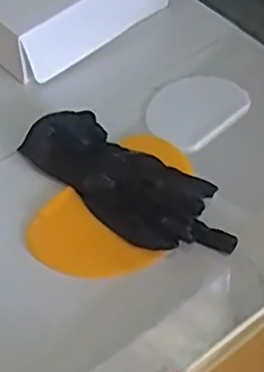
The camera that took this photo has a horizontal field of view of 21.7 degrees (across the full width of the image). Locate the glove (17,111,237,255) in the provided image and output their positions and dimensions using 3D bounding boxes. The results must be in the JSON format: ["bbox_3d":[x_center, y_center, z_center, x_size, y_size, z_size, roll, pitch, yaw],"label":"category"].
[{"bbox_3d":[-0.004,-0.004,0.556,0.188,0.021,0.078,33,57,24],"label":"glove"}]

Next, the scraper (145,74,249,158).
[{"bbox_3d":[0.057,-0.071,0.626,0.074,0.004,0.099,36,58,25],"label":"scraper"}]

